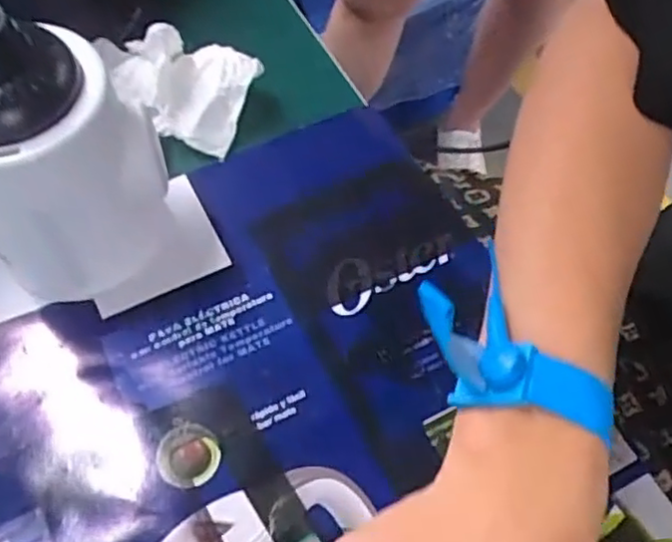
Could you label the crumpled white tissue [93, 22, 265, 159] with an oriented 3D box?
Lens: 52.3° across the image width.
[{"bbox_3d":[-0.080,-0.096,0.347,0.073,0.041,0.052,15,60,5],"label":"crumpled white tissue"}]

